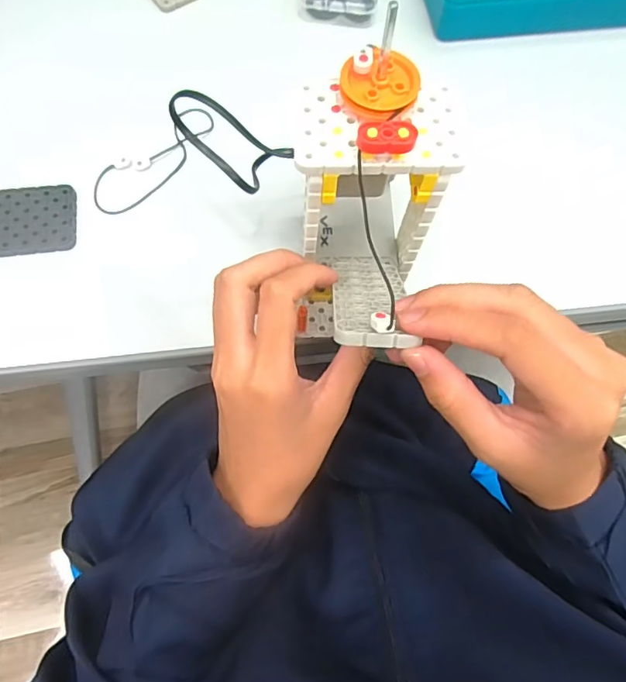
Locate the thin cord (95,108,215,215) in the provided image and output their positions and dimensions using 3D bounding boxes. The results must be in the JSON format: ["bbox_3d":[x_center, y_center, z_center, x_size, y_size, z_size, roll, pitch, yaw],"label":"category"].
[{"bbox_3d":[-0.115,-0.133,0.385,0.036,0.009,0.109,40,73,12],"label":"thin cord"}]

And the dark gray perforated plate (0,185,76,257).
[{"bbox_3d":[-0.215,-0.081,0.357,0.099,0.004,0.052,-4,69,-4],"label":"dark gray perforated plate"}]

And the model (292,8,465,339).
[{"bbox_3d":[0.026,-0.047,0.255,0.064,0.107,0.116,0,69,-2],"label":"model"}]

